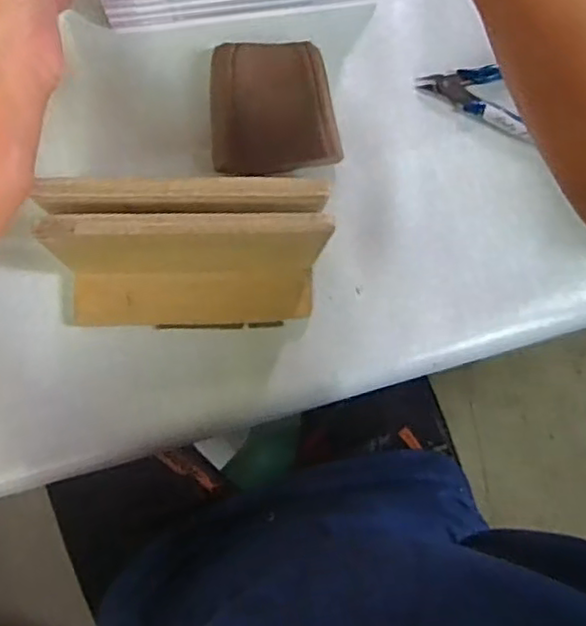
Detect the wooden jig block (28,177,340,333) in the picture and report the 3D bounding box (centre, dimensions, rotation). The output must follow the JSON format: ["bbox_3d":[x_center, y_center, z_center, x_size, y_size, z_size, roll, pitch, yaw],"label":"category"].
[{"bbox_3d":[-0.060,-0.030,0.386,0.153,0.112,0.071,-2,85,-8],"label":"wooden jig block"}]

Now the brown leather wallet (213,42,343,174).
[{"bbox_3d":[-0.013,-0.142,0.448,0.087,0.016,0.088,-4,85,-8],"label":"brown leather wallet"}]

